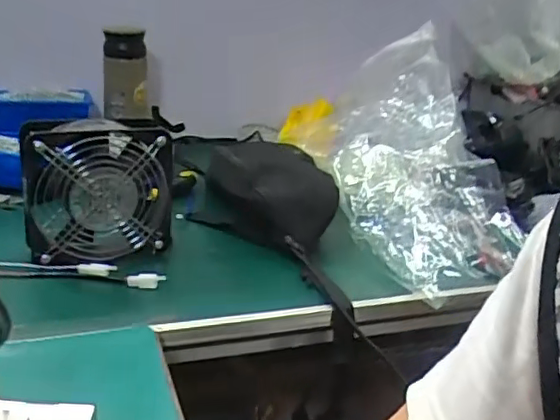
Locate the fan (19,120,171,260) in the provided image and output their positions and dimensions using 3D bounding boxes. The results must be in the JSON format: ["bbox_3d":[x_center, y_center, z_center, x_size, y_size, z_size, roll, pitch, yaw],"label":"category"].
[{"bbox_3d":[-0.193,-0.018,0.642,0.155,0.146,0.055,-2,24,-22],"label":"fan"}]

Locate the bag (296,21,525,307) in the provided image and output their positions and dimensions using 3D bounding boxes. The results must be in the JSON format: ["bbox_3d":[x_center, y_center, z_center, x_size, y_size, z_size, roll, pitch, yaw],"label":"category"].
[{"bbox_3d":[0.162,-0.095,0.836,0.232,0.115,0.492,4,46,-4],"label":"bag"}]

